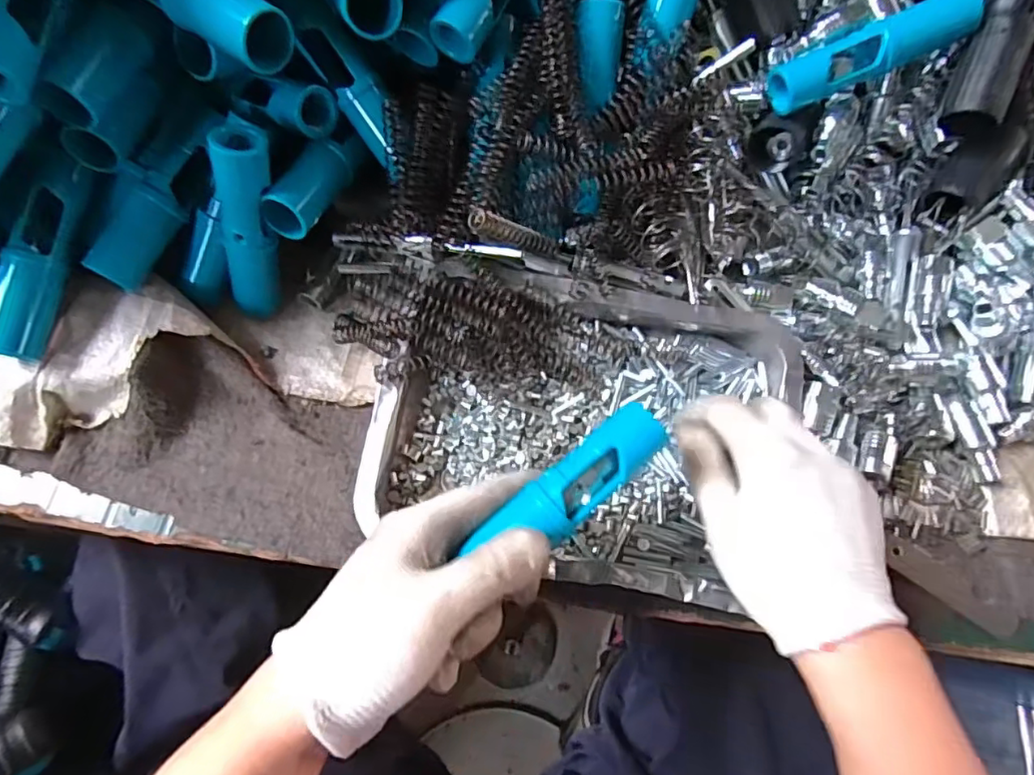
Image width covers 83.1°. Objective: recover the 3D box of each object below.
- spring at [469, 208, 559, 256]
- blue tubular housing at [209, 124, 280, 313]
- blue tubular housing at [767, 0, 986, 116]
[{"bbox_3d":[-0.001,-0.095,0.363,0.062,0.015,0.011,14,68,-28],"label":"spring"},{"bbox_3d":[-0.159,-0.090,0.347,0.024,0.121,0.025,20,46,4],"label":"blue tubular housing"},{"bbox_3d":[0.221,-0.208,0.361,0.123,0.022,0.029,-22,73,5],"label":"blue tubular housing"}]

